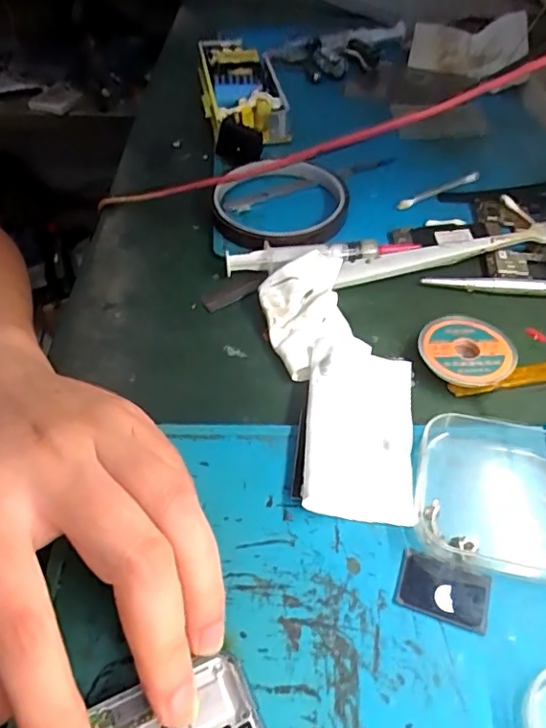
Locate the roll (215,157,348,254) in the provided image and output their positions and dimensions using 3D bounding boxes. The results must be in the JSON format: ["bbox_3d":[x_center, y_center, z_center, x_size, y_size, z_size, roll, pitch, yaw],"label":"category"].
[{"bbox_3d":[0.005,-0.101,0.344,0.078,0.010,0.085,0,49,0],"label":"roll"}]

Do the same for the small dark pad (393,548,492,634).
[{"bbox_3d":[0.063,0.082,0.202,0.032,0.004,0.021,16,51,14],"label":"small dark pad"}]

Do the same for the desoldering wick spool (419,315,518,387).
[{"bbox_3d":[0.096,-0.006,0.273,0.044,0.013,0.041,0,49,0],"label":"desoldering wick spool"}]

